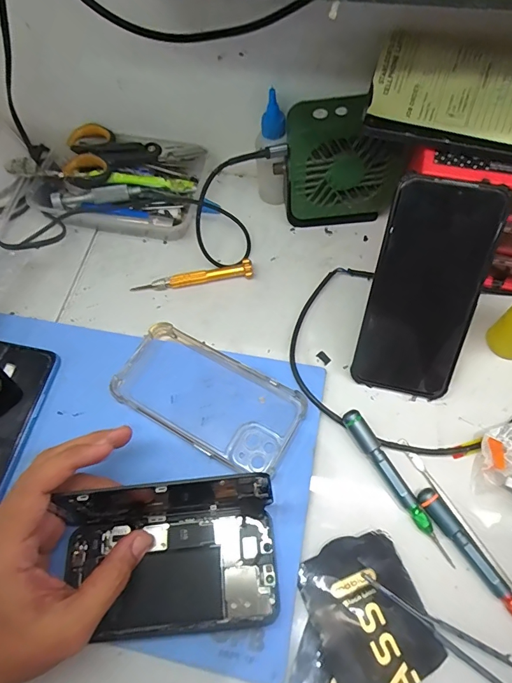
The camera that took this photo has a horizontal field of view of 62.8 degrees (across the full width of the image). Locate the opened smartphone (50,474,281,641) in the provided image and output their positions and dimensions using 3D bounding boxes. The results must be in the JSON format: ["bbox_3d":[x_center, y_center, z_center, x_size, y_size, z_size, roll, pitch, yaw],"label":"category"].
[{"bbox_3d":[-0.058,0.136,0.268,0.143,0.070,0.092,-6,64,-2],"label":"opened smartphone"}]

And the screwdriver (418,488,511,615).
[{"bbox_3d":[0.156,0.157,0.288,0.013,0.012,0.121,-32,68,-11],"label":"screwdriver"}]

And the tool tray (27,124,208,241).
[{"bbox_3d":[-0.135,-0.161,0.433,0.168,0.043,0.111,11,67,8],"label":"tool tray"}]

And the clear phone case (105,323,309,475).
[{"bbox_3d":[-0.039,0.043,0.343,0.150,0.015,0.078,28,67,13],"label":"clear phone case"}]

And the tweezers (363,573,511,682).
[{"bbox_3d":[0.131,0.195,0.273,0.131,0.007,0.018,28,70,15],"label":"tweezers"}]

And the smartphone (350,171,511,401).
[{"bbox_3d":[0.127,-0.034,0.318,0.076,0.165,0.010,11,22,6],"label":"smartphone"}]

